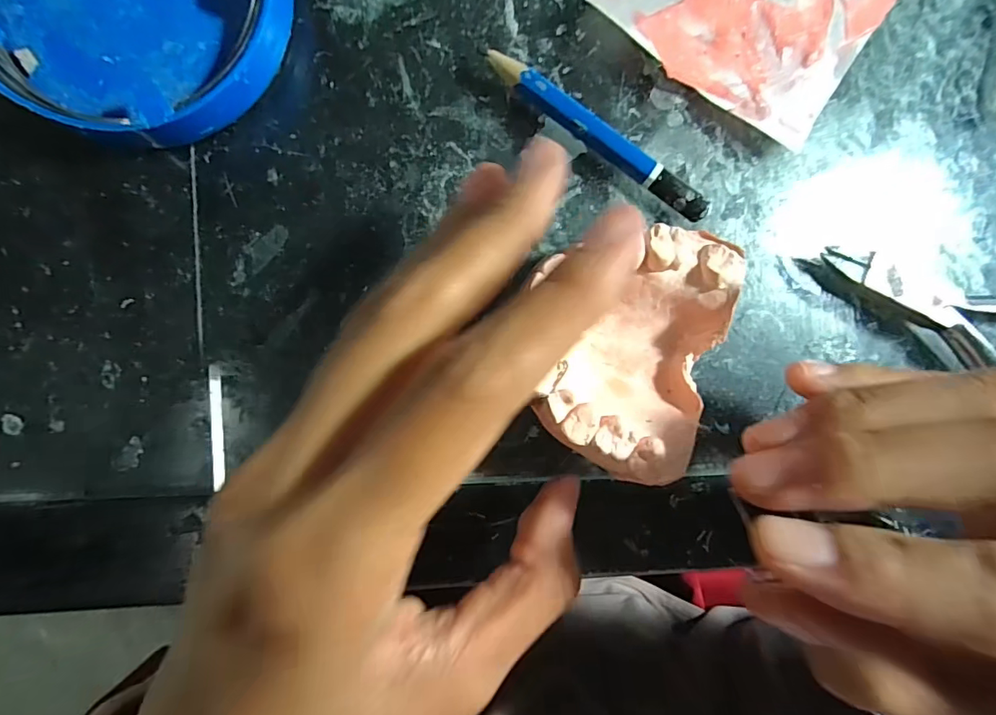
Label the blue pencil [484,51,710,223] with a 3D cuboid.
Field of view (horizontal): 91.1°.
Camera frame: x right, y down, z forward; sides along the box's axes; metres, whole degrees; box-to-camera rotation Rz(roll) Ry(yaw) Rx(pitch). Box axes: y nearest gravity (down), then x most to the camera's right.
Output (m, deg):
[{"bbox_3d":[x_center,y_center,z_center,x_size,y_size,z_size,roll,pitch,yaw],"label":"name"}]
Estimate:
[{"bbox_3d":[0.028,-0.062,0.138,0.072,0.009,0.008,35,90,-5],"label":"blue pencil"}]

